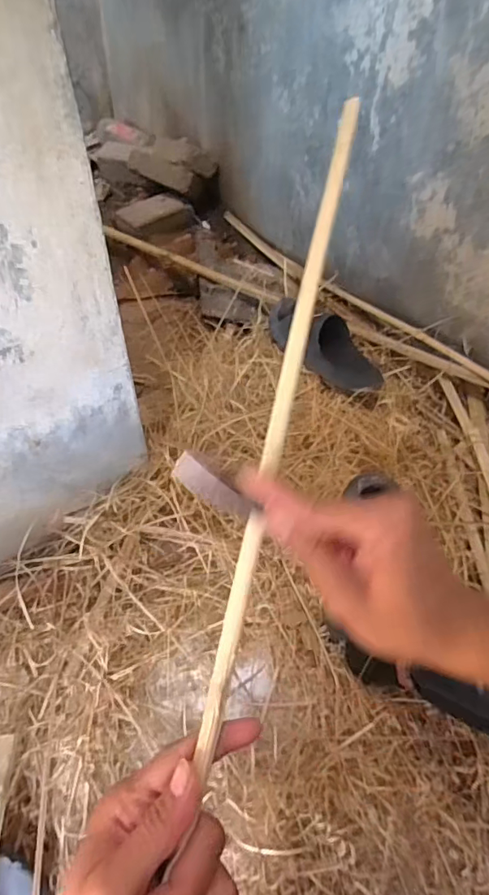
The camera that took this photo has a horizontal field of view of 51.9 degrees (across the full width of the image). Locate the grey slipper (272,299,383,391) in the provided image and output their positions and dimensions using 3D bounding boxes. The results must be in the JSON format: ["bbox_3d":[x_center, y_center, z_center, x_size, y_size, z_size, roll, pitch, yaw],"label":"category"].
[{"bbox_3d":[0.158,-0.202,1.007,0.270,0.068,0.121,39,60,6],"label":"grey slipper"}]

